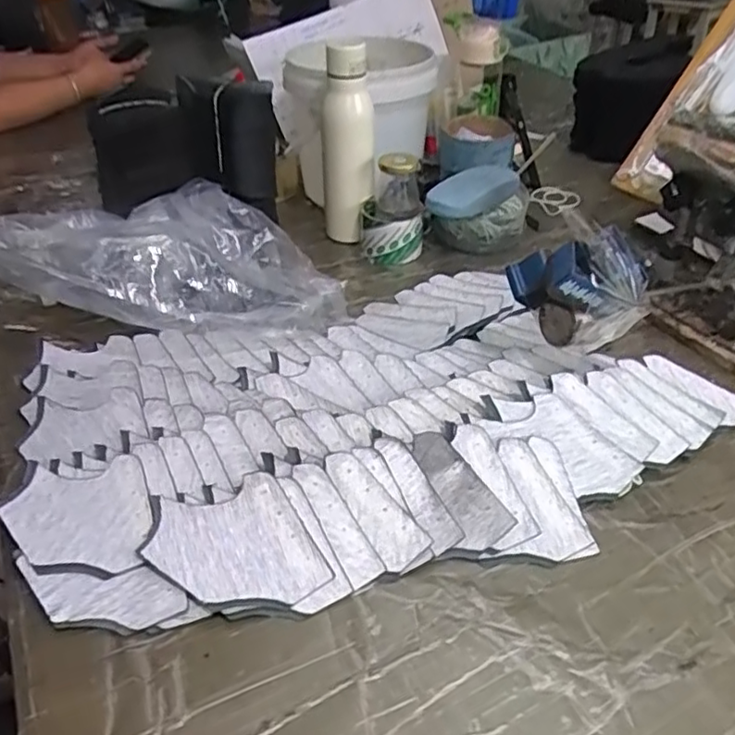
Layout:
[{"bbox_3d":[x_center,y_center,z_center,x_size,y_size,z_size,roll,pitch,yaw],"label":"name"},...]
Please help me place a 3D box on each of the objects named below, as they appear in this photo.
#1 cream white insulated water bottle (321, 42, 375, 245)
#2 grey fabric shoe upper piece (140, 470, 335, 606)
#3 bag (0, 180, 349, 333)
[{"bbox_3d":[-0.023,-0.274,0.814,0.062,0.232,0.056,-9,39,-10],"label":"cream white insulated water bottle"},{"bbox_3d":[-0.097,0.129,0.471,0.115,0.011,0.097,-12,53,-13],"label":"grey fabric shoe upper piece"},{"bbox_3d":[-0.193,-0.111,0.676,0.329,0.131,0.199,0,39,2],"label":"bag"}]

